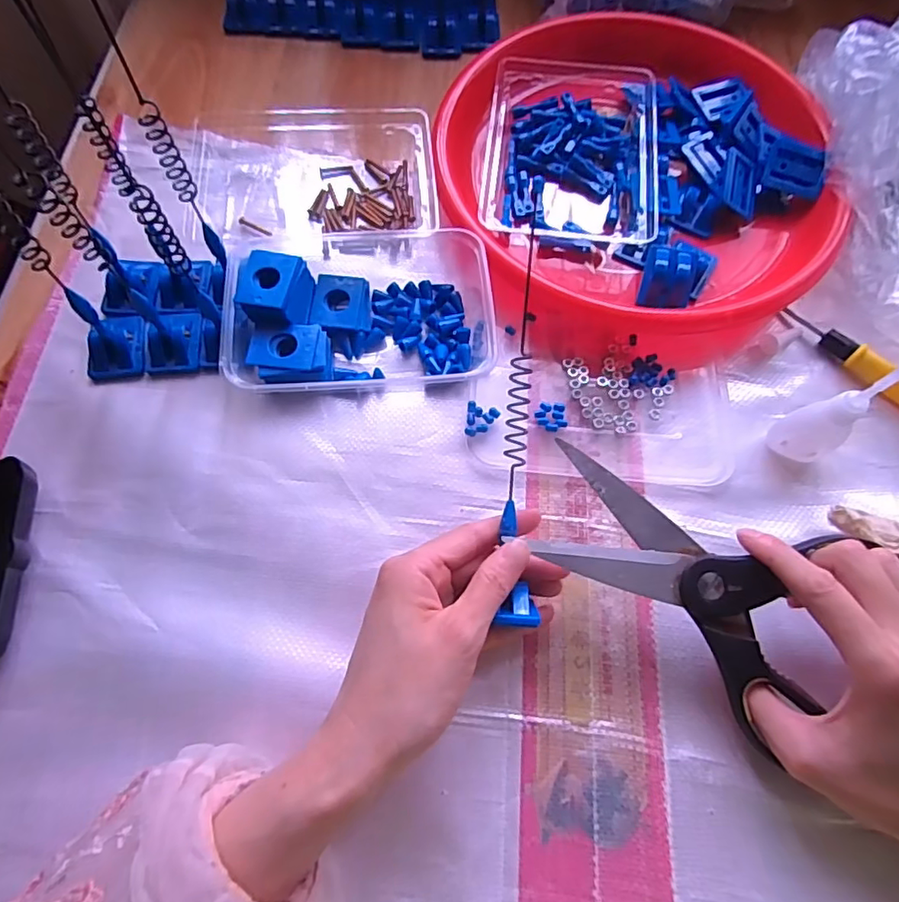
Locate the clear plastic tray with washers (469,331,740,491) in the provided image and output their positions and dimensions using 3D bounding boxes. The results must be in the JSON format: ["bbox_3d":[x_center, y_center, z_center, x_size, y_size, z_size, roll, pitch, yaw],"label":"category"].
[{"bbox_3d":[0.098,-0.028,0.364,0.165,0.007,0.094,6,68,0],"label":"clear plastic tray with washers"}]

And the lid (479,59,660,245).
[{"bbox_3d":[0.091,-0.229,0.424,0.120,0.036,0.179,7,68,1],"label":"lid"}]

